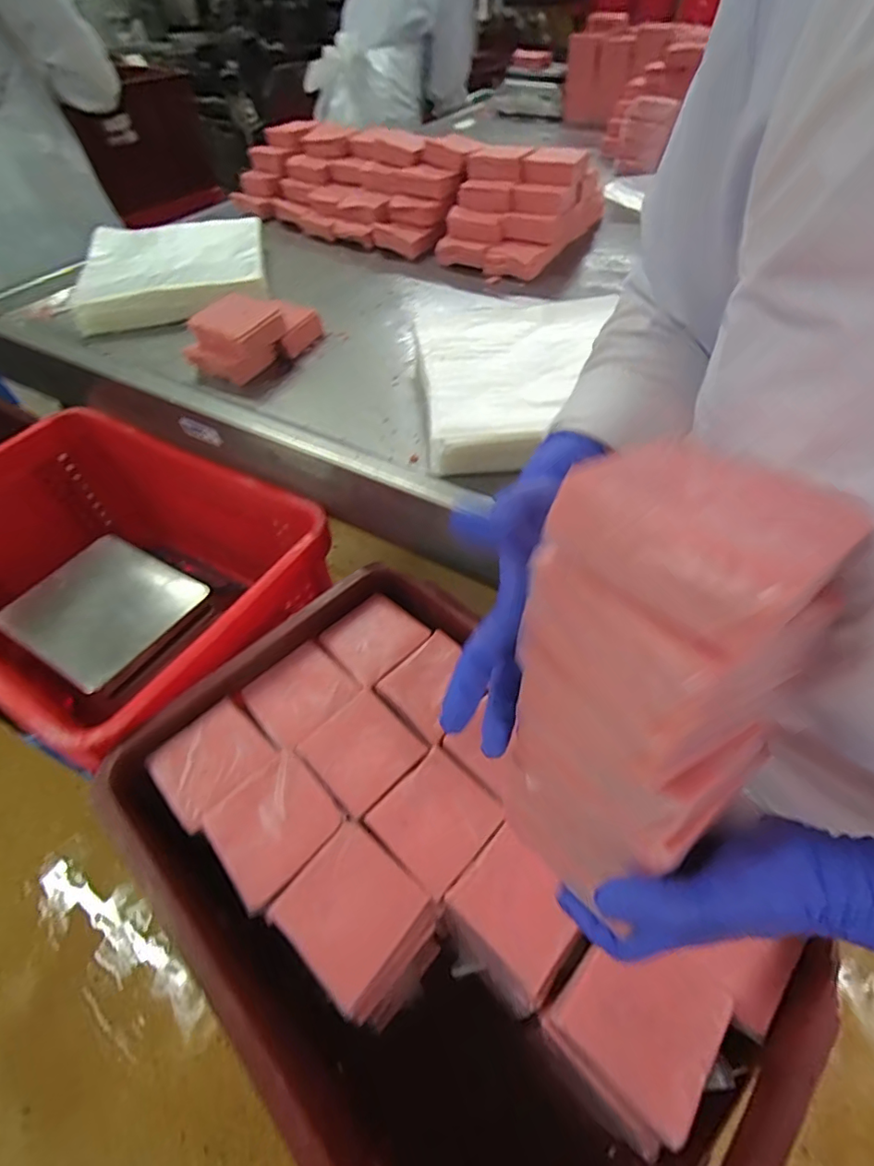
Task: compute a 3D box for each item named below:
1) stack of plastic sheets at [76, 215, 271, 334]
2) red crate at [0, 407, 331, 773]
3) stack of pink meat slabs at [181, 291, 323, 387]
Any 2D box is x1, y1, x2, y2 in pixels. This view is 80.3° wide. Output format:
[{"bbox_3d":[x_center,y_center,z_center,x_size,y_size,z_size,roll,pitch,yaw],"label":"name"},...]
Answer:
[{"bbox_3d":[-0.453,-0.548,0.899,0.294,0.052,0.334,-14,51,-10],"label":"stack of plastic sheets"},{"bbox_3d":[-0.429,0.003,0.695,0.518,0.211,0.345,23,55,20],"label":"red crate"},{"bbox_3d":[-0.254,-0.353,0.726,0.086,0.074,0.175,28,56,22],"label":"stack of pink meat slabs"}]

